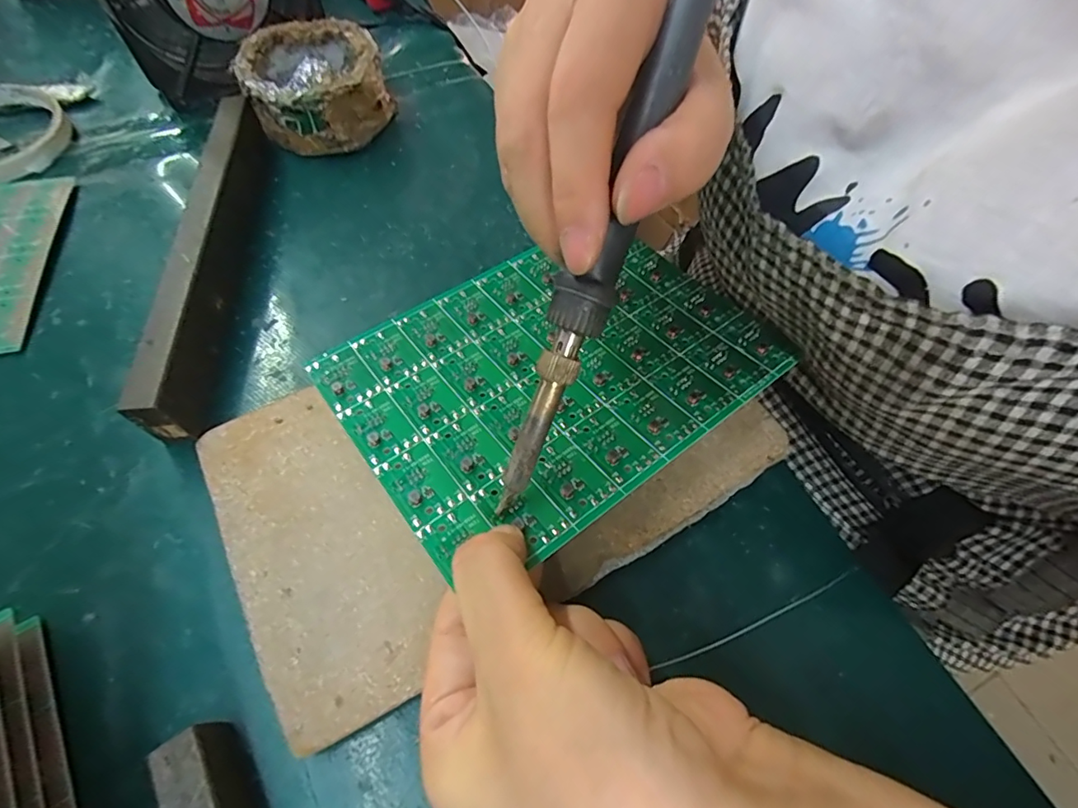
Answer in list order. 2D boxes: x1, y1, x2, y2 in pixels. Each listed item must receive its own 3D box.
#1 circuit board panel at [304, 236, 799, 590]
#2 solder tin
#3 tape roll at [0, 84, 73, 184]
[{"bbox_3d":[0.006,-0.018,0.211,0.163,0.004,0.123,-33,60,-21],"label":"circuit board panel"},{"bbox_3d":[-0.140,-0.202,0.325,0.081,0.045,0.085,0,59,0],"label":"solder tin"},{"bbox_3d":[-0.344,-0.169,0.316,0.096,0.016,0.084,33,64,17],"label":"tape roll"}]

